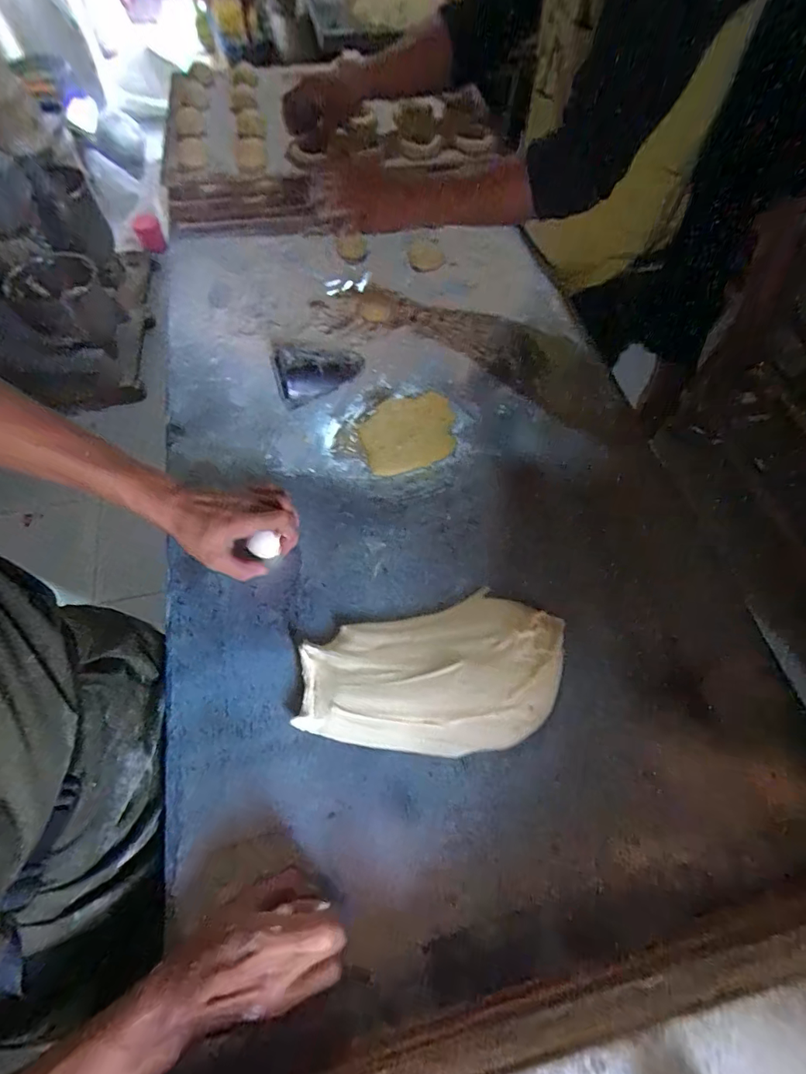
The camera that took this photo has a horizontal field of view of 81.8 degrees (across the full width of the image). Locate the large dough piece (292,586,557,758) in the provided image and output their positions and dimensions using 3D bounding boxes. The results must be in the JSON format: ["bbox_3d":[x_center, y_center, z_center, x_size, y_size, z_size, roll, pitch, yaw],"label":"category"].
[{"bbox_3d":[0.033,0.139,0.464,0.259,0.024,0.141,-9,62,-6],"label":"large dough piece"}]

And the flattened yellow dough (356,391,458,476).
[{"bbox_3d":[0.012,-0.143,0.624,0.134,0.011,0.129,1,62,-1],"label":"flattened yellow dough"}]

